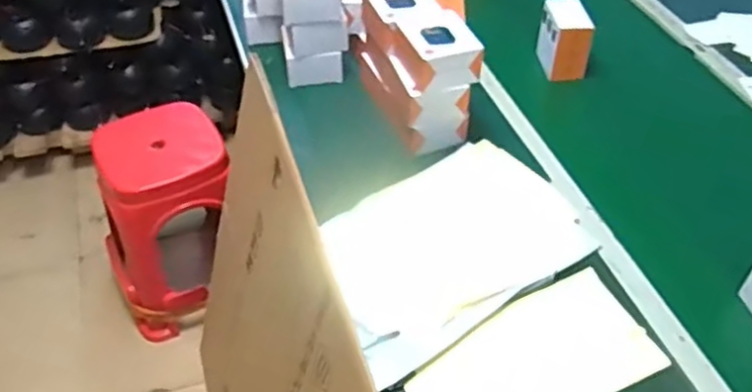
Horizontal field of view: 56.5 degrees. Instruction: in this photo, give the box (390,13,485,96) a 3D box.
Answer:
[{"bbox_3d":[0.092,-0.222,1.073,0.107,0.067,0.116,-19,48,-18],"label":"box"}]

